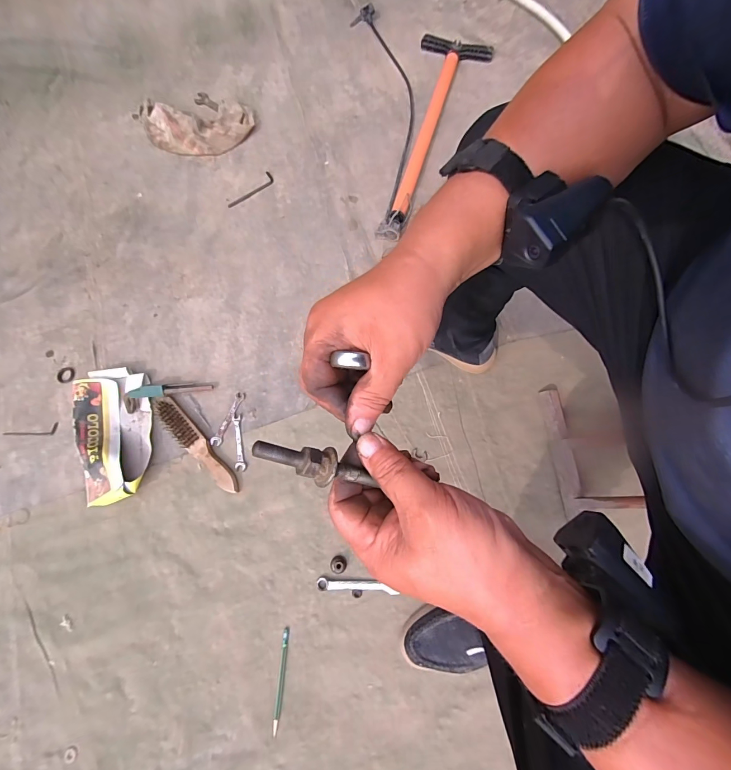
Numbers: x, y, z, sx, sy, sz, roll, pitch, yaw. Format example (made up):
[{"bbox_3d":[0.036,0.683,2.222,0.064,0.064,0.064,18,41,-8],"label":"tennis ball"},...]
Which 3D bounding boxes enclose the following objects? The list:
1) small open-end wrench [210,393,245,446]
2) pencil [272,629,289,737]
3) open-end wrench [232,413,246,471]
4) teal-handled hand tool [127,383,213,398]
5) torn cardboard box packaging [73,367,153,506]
[{"bbox_3d":[-0.289,0.070,0.747,0.023,0.008,0.117,21,75,7],"label":"small open-end wrench"},{"bbox_3d":[-0.145,0.507,0.608,0.012,0.004,0.151,4,73,3],"label":"pencil"},{"bbox_3d":[-0.261,0.118,0.726,0.020,0.004,0.115,-10,73,-2],"label":"open-end wrench"},{"bbox_3d":[-0.417,0.009,0.759,0.163,0.022,0.028,-5,73,-14],"label":"teal-handled hand tool"},{"bbox_3d":[-0.518,0.098,0.725,0.128,0.056,0.270,-10,73,-2],"label":"torn cardboard box packaging"}]

